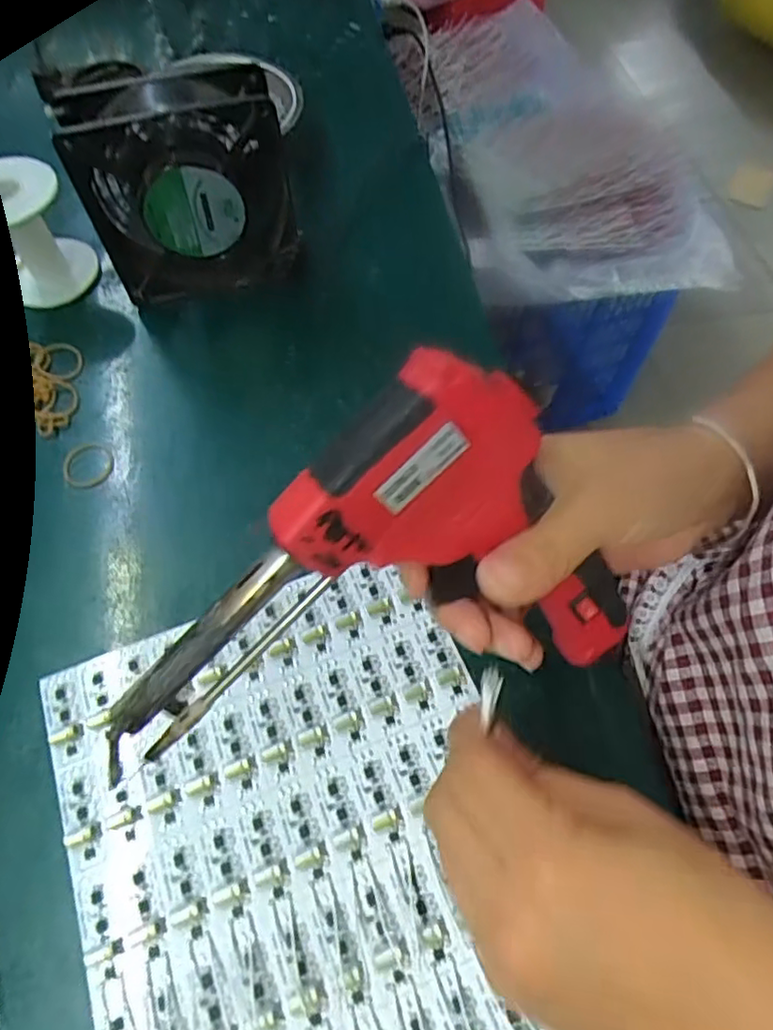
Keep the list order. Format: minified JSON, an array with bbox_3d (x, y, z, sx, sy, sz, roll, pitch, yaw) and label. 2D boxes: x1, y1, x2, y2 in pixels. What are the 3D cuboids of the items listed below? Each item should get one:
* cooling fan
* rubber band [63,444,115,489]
[{"bbox_3d":[-0.123,-0.200,0.395,0.120,0.131,0.044,-16,64,-6],"label":"cooling fan"},{"bbox_3d":[-0.177,-0.029,0.368,0.031,0.004,0.031,-2,62,-1],"label":"rubber band"}]

